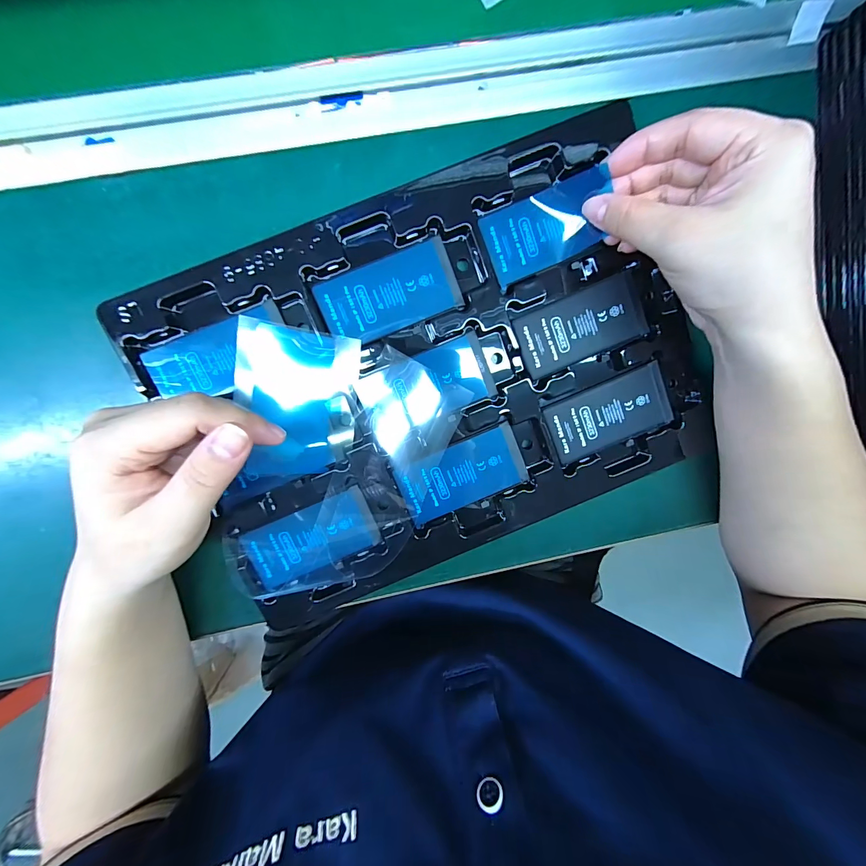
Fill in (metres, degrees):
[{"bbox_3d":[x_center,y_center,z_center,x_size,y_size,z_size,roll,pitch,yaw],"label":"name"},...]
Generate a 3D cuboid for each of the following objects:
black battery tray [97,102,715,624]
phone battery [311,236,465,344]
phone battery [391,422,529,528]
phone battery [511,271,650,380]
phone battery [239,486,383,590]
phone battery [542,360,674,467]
[{"bbox_3d":[0.004,-0.035,0.233,0.322,0.017,0.222,-22,99,-2],"label":"black battery tray"},{"bbox_3d":[-0.027,-0.086,0.227,0.084,0.005,0.043,-21,99,-2],"label":"phone battery"},{"bbox_3d":[0.020,0.028,0.248,0.084,0.005,0.045,-21,99,-2],"label":"phone battery"},{"bbox_3d":[0.097,-0.070,0.239,0.083,0.004,0.042,-23,99,-2],"label":"phone battery"},{"bbox_3d":[-0.080,0.071,0.245,0.083,0.004,0.042,-23,99,-2],"label":"phone battery"},{"bbox_3d":[0.121,-0.013,0.250,0.084,0.004,0.043,-23,99,-2],"label":"phone battery"}]

